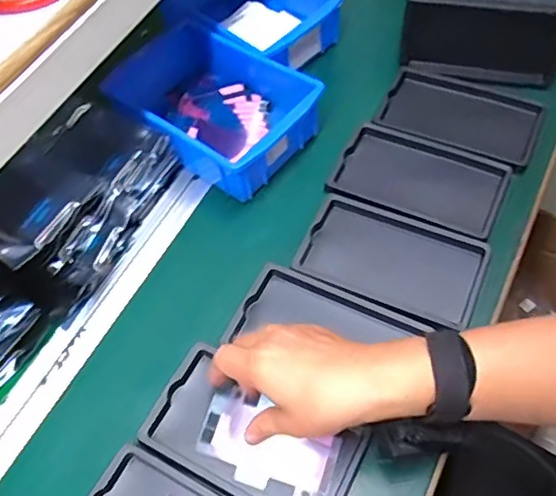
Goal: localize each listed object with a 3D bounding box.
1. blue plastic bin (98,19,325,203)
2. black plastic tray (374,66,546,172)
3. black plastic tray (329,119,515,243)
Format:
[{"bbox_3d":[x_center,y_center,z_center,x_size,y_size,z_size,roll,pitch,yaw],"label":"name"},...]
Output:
[{"bbox_3d":[-0.064,-0.144,0.619,0.200,0.077,0.136,35,67,25],"label":"blue plastic bin"},{"bbox_3d":[0.196,-0.142,0.635,0.159,0.017,0.100,22,62,19],"label":"black plastic tray"},{"bbox_3d":[0.140,-0.069,0.588,0.157,0.010,0.100,21,62,18],"label":"black plastic tray"}]

